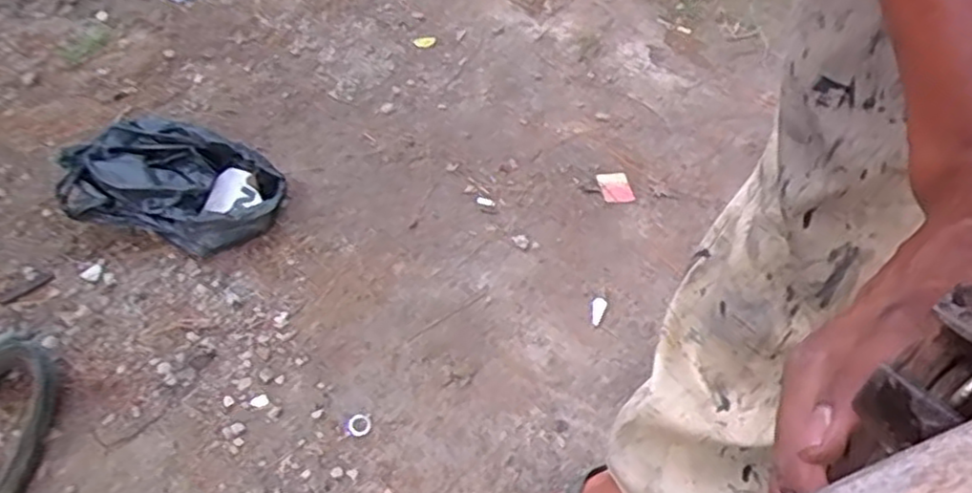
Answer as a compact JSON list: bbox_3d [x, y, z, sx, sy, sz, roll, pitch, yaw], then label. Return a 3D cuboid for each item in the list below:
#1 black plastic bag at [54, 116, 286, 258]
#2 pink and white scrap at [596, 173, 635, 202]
[{"bbox_3d":[-0.397,-0.085,0.989,0.265,0.083,0.184,11,46,5],"label":"black plastic bag"},{"bbox_3d":[0.189,-0.089,1.093,0.047,0.007,0.054,-7,47,-12],"label":"pink and white scrap"}]

